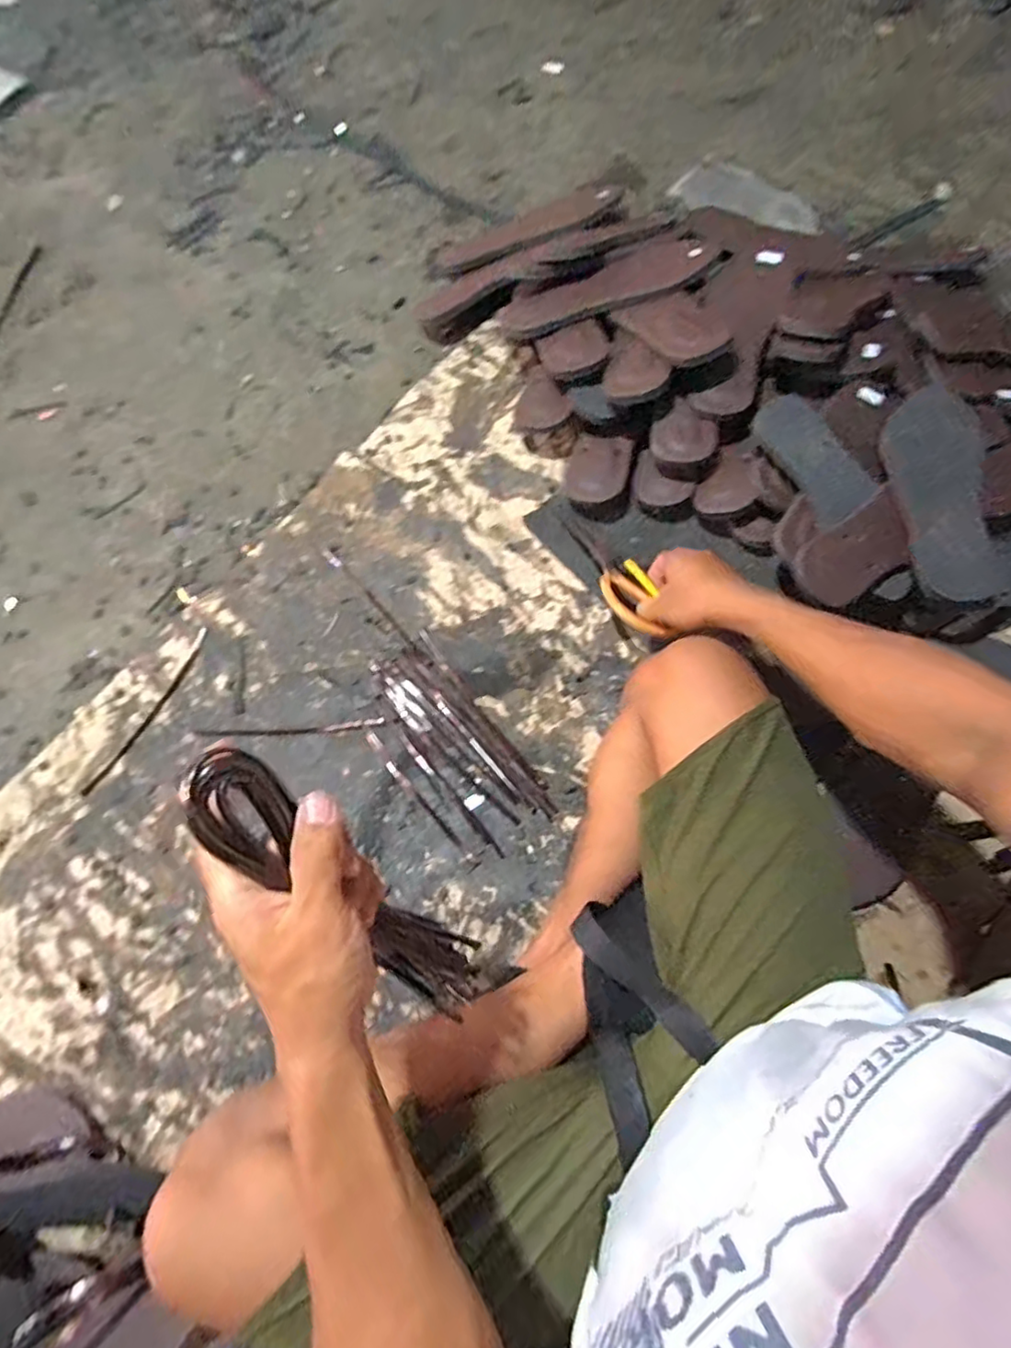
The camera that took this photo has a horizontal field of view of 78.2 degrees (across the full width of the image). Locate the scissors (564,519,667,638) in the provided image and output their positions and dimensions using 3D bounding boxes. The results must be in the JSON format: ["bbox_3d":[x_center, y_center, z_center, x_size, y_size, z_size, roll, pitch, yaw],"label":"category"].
[{"bbox_3d":[0.122,-0.110,0.685,0.054,0.019,0.188,-21,54,-5],"label":"scissors"}]

